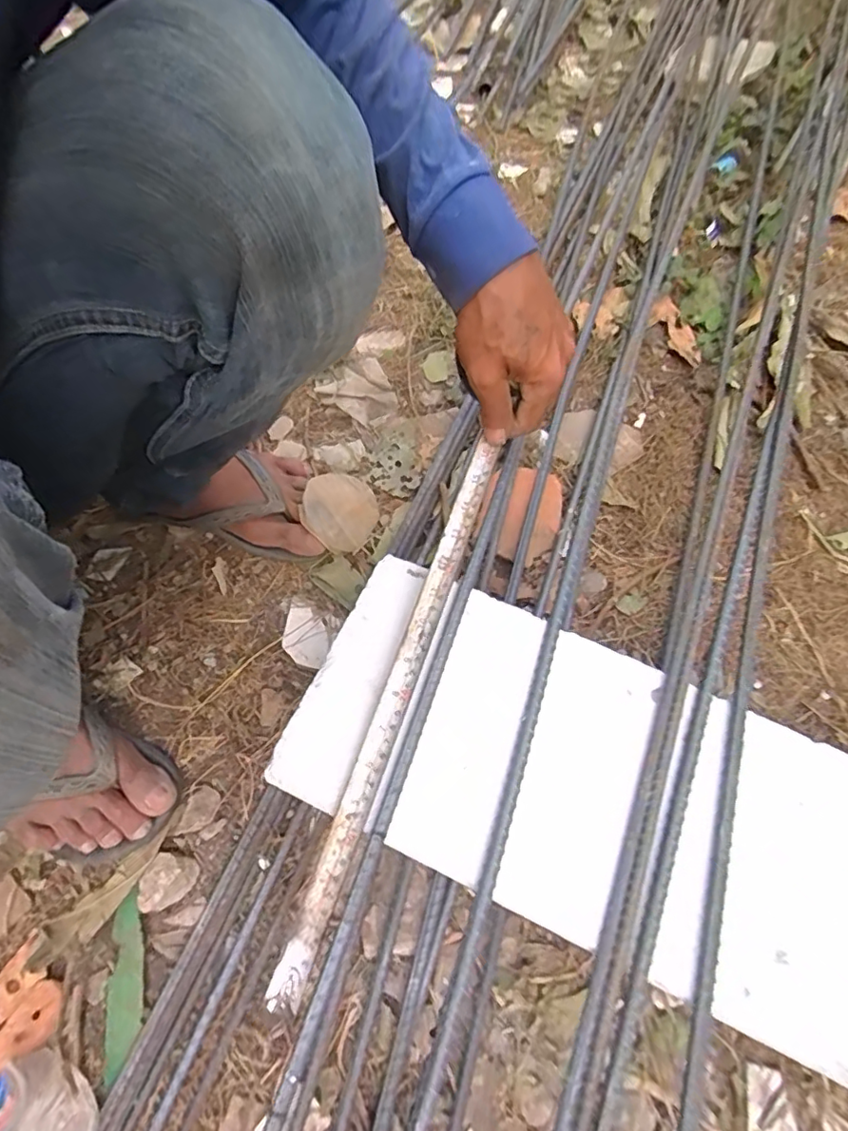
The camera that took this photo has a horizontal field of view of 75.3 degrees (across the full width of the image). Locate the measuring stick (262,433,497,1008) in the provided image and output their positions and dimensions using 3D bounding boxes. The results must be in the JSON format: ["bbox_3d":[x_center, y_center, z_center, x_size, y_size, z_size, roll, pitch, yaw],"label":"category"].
[{"bbox_3d":[-0.018,0.084,0.396,0.020,0.007,0.406,17,73,11],"label":"measuring stick"}]

